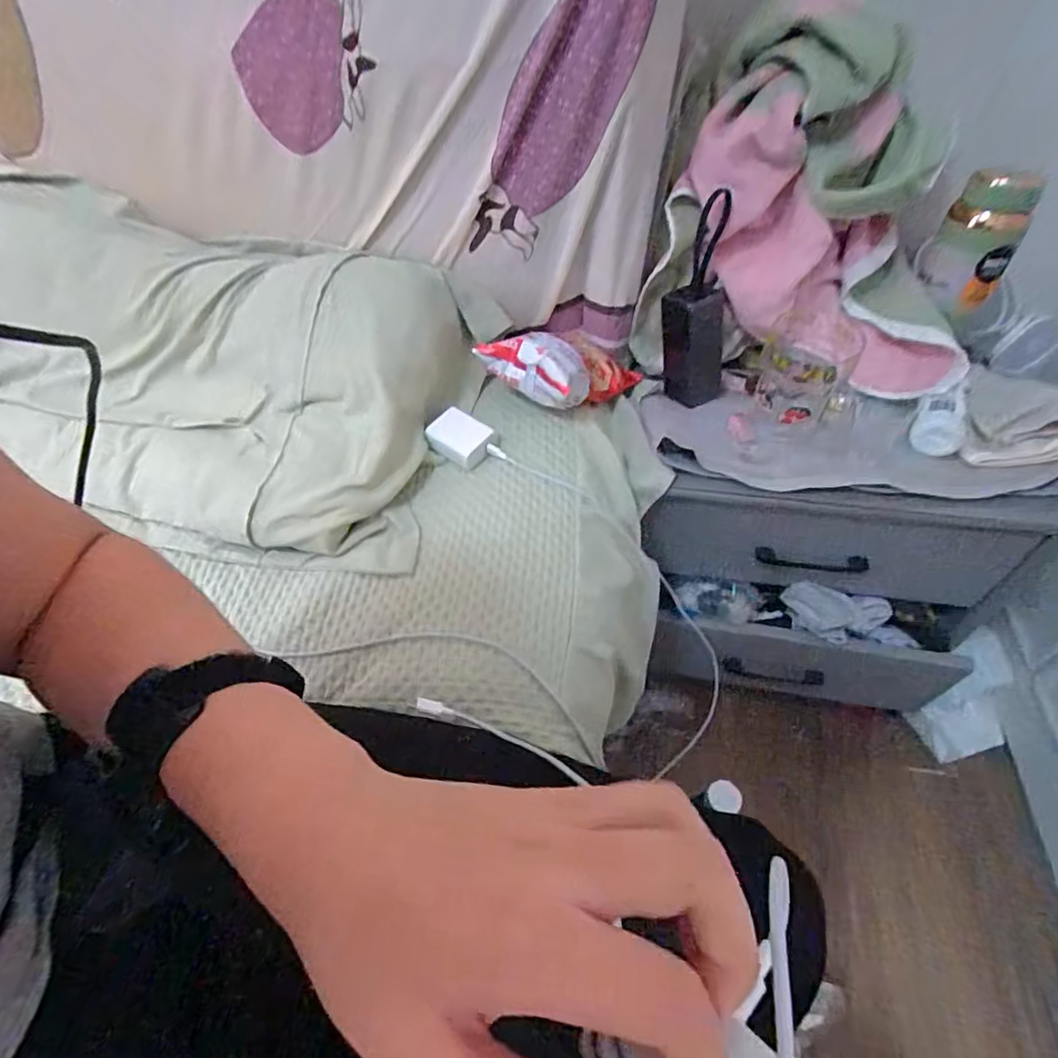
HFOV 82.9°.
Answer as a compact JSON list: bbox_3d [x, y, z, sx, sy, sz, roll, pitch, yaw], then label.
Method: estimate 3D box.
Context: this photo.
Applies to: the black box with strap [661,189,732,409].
[{"bbox_3d":[0.199,-0.254,0.695,0.081,0.212,0.084,14,52,12],"label":"black box with strap"}]

